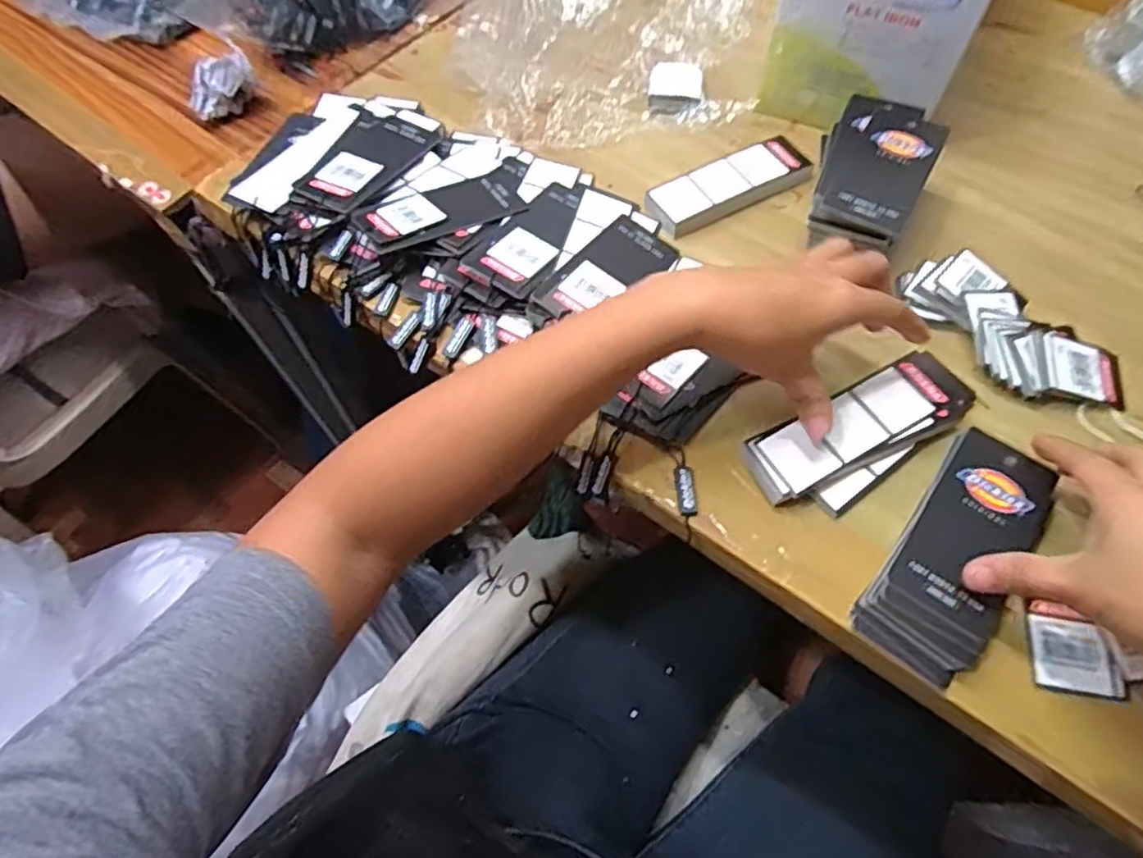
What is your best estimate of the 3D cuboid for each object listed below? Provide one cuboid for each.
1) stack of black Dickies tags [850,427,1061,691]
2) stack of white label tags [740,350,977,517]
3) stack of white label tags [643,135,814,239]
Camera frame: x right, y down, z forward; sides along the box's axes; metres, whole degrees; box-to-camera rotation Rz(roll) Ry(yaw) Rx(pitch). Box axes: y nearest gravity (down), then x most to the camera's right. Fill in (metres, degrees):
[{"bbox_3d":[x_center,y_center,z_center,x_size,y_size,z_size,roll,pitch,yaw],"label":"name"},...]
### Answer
[{"bbox_3d":[0.198,0.060,0.332,0.055,0.017,0.130,34,71,18],"label":"stack of black Dickies tags"},{"bbox_3d":[0.168,0.000,0.369,0.147,0.020,0.052,-27,65,-14],"label":"stack of white label tags"},{"bbox_3d":[0.113,-0.173,0.464,0.117,0.012,0.041,-27,65,-12],"label":"stack of white label tags"}]

